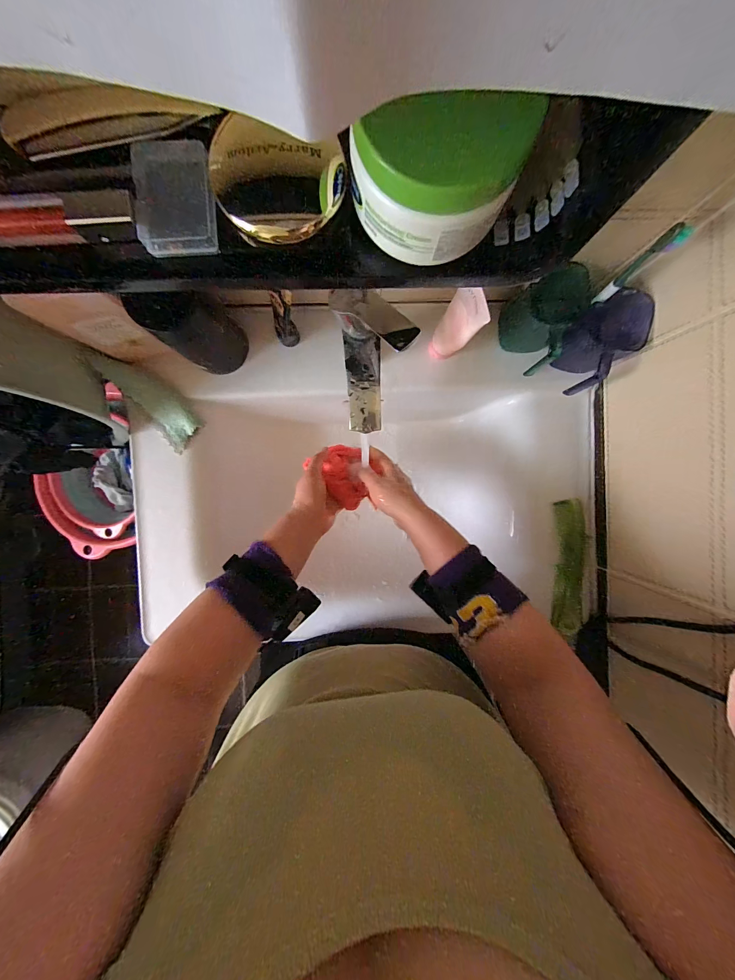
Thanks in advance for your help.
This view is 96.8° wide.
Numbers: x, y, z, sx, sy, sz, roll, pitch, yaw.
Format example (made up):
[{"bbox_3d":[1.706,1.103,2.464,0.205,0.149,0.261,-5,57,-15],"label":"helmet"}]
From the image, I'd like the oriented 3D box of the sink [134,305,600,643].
[{"bbox_3d":[0.001,-0.020,0.551,0.700,0.150,0.468,1,92,-2],"label":"sink"}]

